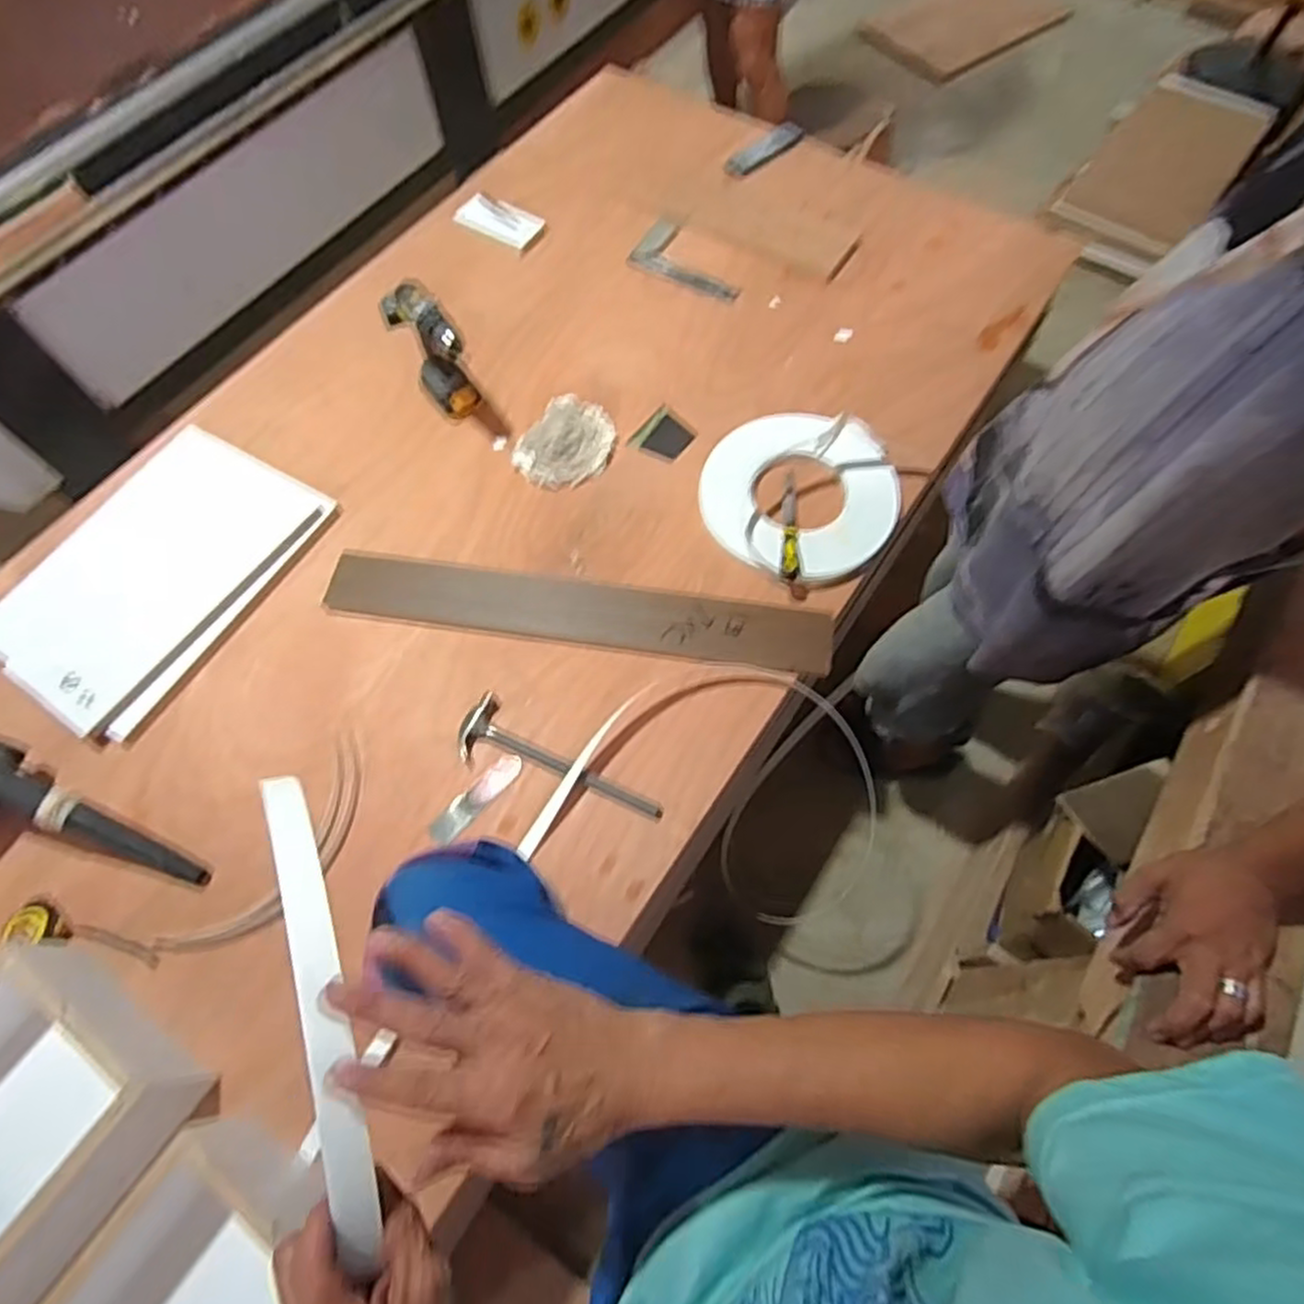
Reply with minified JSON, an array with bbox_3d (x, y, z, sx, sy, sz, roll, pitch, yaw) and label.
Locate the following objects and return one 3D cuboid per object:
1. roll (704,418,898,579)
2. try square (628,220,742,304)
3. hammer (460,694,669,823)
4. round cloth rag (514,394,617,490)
[{"bbox_3d":[0.249,-0.272,1.243,0.322,0.039,0.321,-1,64,1],"label":"roll"},{"bbox_3d":[0.082,-0.806,1.504,0.230,0.011,0.130,21,79,3],"label":"try square"},{"bbox_3d":[-0.140,0.175,1.062,0.322,0.023,0.100,28,68,14],"label":"hammer"},{"bbox_3d":[-0.150,-0.372,1.312,0.152,0.030,0.184,33,69,16],"label":"round cloth rag"}]

